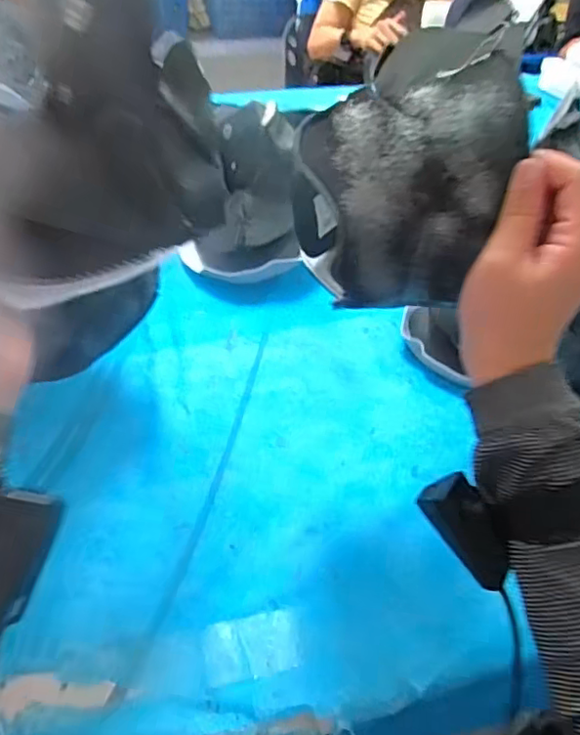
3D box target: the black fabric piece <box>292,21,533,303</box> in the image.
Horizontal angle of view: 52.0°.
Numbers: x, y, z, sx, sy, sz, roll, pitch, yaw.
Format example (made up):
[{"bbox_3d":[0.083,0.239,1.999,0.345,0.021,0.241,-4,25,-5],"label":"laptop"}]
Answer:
[{"bbox_3d":[0.065,-0.117,0.378,0.116,0.145,0.105,1,44,-3],"label":"black fabric piece"}]

